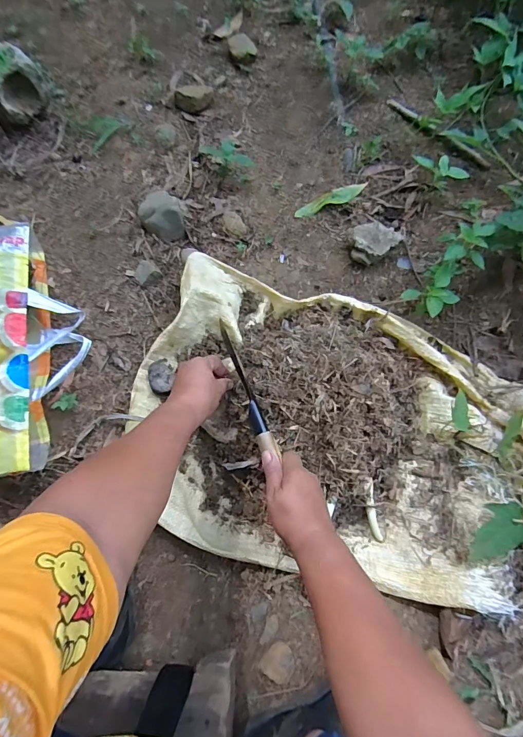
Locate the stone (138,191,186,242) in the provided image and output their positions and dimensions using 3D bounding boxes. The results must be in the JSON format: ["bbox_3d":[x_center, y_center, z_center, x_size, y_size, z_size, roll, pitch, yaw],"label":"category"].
[{"bbox_3d":[-0.186,-0.285,0.738,0.075,0.060,0.075,0,76,0],"label":"stone"}]

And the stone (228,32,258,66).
[{"bbox_3d":[-0.044,-0.754,0.930,0.062,0.029,0.074,-9,76,-3],"label":"stone"}]

